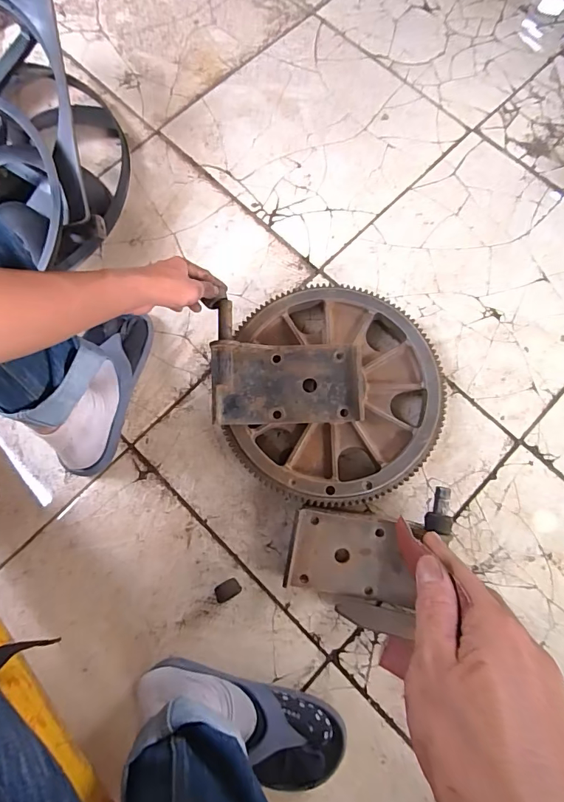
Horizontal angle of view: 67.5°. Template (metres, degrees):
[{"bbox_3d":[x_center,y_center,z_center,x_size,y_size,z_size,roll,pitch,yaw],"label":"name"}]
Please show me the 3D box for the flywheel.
[{"bbox_3d":[0.075,-0.014,0.618,0.303,0.053,0.321,6,78,3],"label":"flywheel"}]

